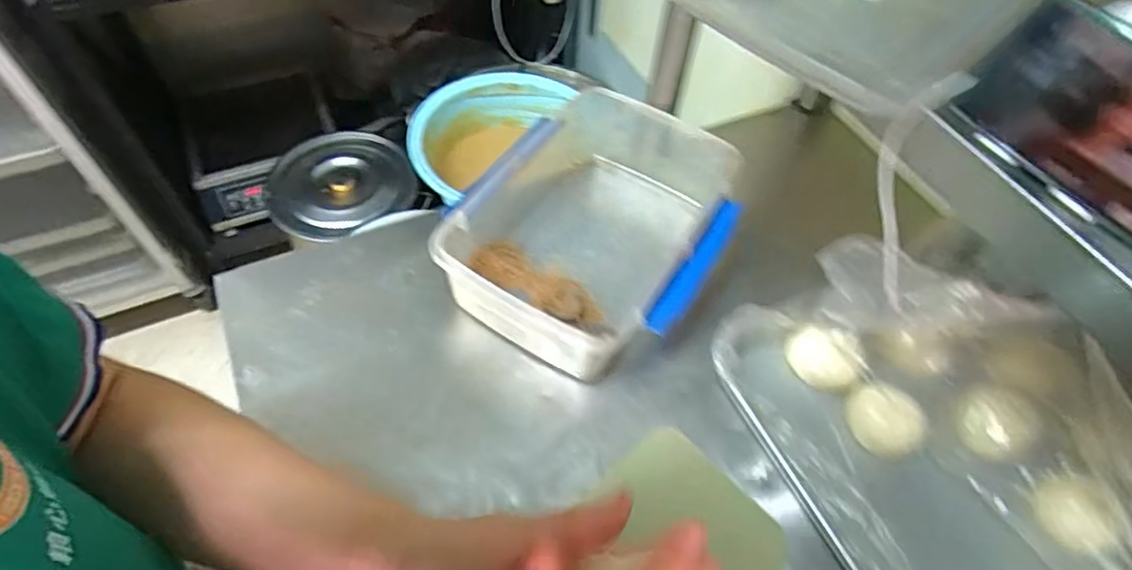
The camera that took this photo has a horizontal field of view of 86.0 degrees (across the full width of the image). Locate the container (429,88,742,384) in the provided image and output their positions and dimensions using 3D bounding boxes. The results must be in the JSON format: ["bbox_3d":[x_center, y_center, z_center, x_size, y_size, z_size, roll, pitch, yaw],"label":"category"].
[{"bbox_3d":[0.028,-0.059,0.640,0.250,0.098,0.312,25,58,12],"label":"container"}]

